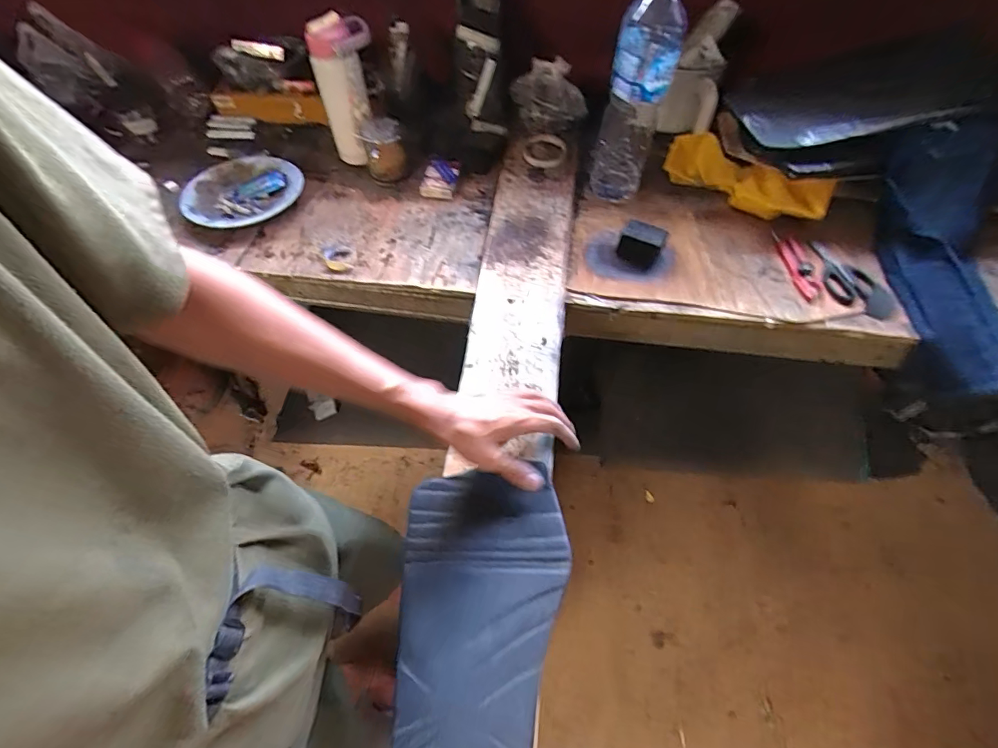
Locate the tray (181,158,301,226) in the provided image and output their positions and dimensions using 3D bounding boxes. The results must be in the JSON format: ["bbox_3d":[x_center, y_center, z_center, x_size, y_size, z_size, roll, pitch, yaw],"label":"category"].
[{"bbox_3d":[-0.449,-0.322,0.811,0.198,0.020,0.164,10,58,5],"label":"tray"}]

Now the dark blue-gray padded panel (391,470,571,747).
[{"bbox_3d":[-0.021,0.248,0.437,0.157,0.013,0.305,4,56,2],"label":"dark blue-gray padded panel"}]

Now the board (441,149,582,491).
[{"bbox_3d":[0.041,-0.165,0.719,0.138,0.023,0.662,7,55,3],"label":"board"}]

